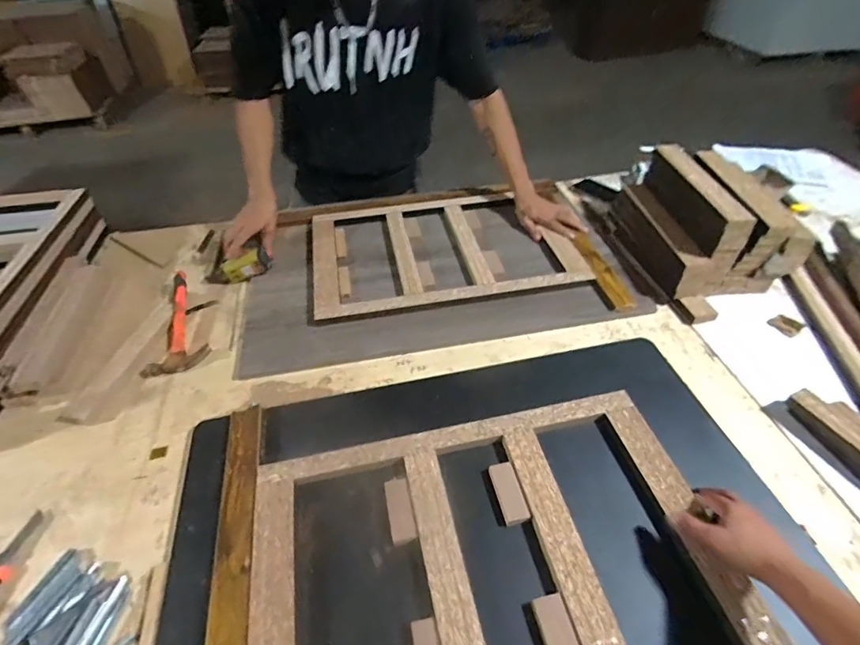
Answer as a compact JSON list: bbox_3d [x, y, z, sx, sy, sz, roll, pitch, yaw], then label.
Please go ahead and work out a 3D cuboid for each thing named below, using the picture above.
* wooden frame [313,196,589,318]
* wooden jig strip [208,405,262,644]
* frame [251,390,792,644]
[{"bbox_3d":[0.026,-0.170,1.016,0.565,0.040,0.363,-9,46,-7],"label":"wooden frame"},{"bbox_3d":[-0.239,0.305,0.554,0.046,0.034,0.466,-11,47,-8],"label":"wooden jig strip"},{"bbox_3d":[0.076,0.284,0.548,0.564,0.018,0.372,-10,46,-8],"label":"frame"}]

